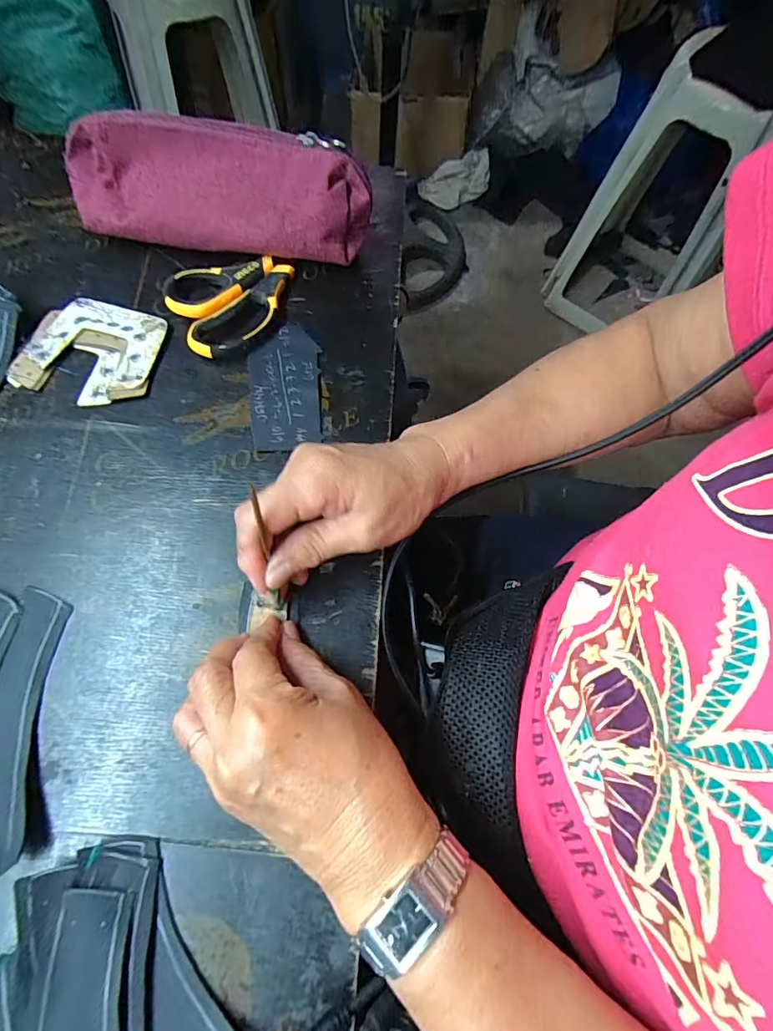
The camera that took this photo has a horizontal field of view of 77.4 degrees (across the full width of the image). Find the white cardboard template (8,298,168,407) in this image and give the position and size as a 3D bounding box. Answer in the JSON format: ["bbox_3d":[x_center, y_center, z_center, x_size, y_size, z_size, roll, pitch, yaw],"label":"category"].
[{"bbox_3d":[-0.220,-0.124,0.361,0.095,0.008,0.087,9,66,1],"label":"white cardboard template"}]

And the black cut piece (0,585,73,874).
[{"bbox_3d":[-0.199,0.105,0.259,0.033,0.014,0.133,-5,67,-5],"label":"black cut piece"}]

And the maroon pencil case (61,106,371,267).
[{"bbox_3d":[-0.132,-0.250,0.383,0.230,0.079,0.058,5,66,-1],"label":"maroon pencil case"}]

